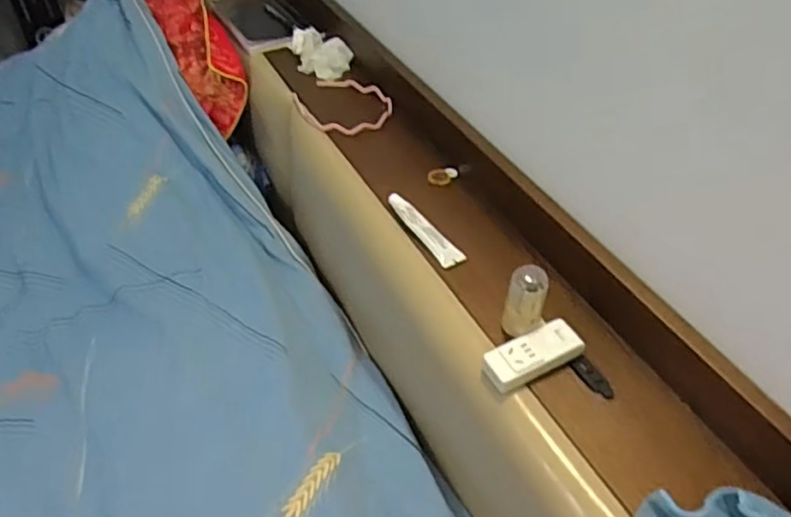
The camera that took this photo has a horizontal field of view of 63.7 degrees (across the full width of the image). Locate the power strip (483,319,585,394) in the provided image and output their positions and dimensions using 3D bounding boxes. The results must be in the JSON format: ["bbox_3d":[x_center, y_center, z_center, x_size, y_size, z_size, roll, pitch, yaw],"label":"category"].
[{"bbox_3d":[0.129,0.090,0.596,0.093,0.020,0.040,-19,48,-22],"label":"power strip"}]

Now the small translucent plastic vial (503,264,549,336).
[{"bbox_3d":[0.124,0.043,0.607,0.036,0.075,0.028,13,44,11],"label":"small translucent plastic vial"}]

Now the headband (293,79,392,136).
[{"bbox_3d":[-0.075,-0.224,0.922,0.126,0.008,0.148,-15,46,-18],"label":"headband"}]

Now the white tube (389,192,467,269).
[{"bbox_3d":[0.033,-0.035,0.735,0.029,0.016,0.123,-23,49,-25],"label":"white tube"}]

